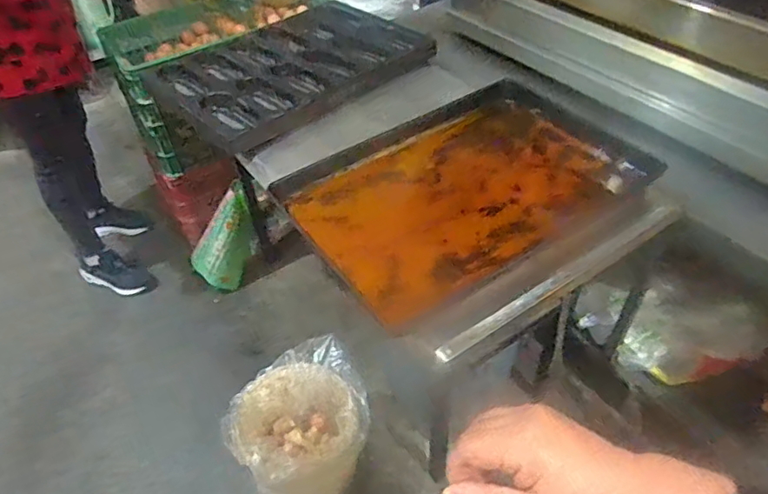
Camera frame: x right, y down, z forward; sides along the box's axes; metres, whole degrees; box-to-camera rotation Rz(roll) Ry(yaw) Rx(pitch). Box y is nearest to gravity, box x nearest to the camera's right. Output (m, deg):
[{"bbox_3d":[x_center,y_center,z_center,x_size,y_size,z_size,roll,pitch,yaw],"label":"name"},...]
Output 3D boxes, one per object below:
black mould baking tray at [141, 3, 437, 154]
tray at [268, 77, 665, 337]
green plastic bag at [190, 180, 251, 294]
[{"bbox_3d":[-0.234,-0.449,1.329,0.589,0.040,0.459,-35,52,-27],"label":"black mould baking tray"},{"bbox_3d":[0.125,-0.107,0.958,0.553,0.037,0.400,-29,55,-11],"label":"tray"},{"bbox_3d":[-0.506,-0.029,1.762,0.149,0.367,0.085,-9,39,-41],"label":"green plastic bag"}]

